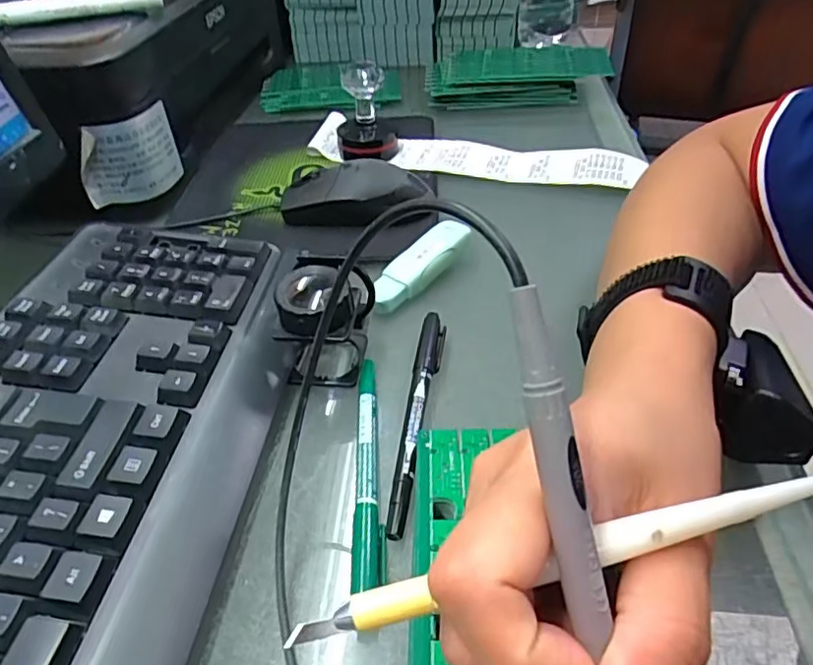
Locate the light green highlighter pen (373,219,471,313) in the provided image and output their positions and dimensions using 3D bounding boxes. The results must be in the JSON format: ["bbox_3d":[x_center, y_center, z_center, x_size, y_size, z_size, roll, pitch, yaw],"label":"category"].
[{"bbox_3d":[0.010,-0.045,0.377,0.024,0.013,0.080,29,64,31],"label":"light green highlighter pen"}]

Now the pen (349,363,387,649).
[{"bbox_3d":[-0.016,0.064,0.271,0.014,0.011,0.140,-3,41,0],"label":"pen"}]

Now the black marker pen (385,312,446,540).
[{"bbox_3d":[0.005,0.039,0.291,0.013,0.017,0.130,5,42,10],"label":"black marker pen"}]

